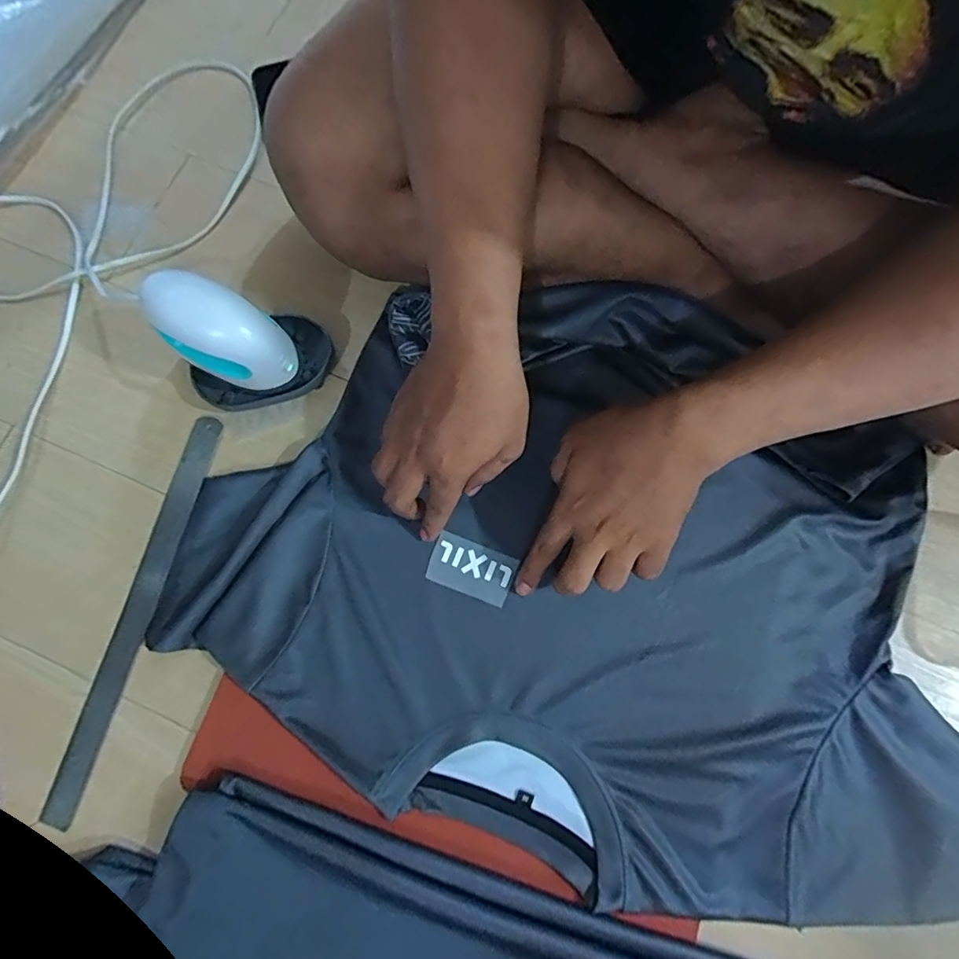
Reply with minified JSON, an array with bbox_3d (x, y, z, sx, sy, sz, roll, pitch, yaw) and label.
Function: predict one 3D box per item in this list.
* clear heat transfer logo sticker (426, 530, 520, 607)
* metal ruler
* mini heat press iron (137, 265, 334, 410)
[{"bbox_3d":[-0.006,0.070,0.408,0.066,0.004,0.040,21,78,5],"label":"clear heat transfer logo sticker"},{"bbox_3d":[-0.273,0.101,0.412,0.027,0.004,0.318,14,78,4],"label":"metal ruler"},{"bbox_3d":[-0.182,-0.108,0.393,0.110,0.114,0.080,-29,79,-6],"label":"mini heat press iron"}]

